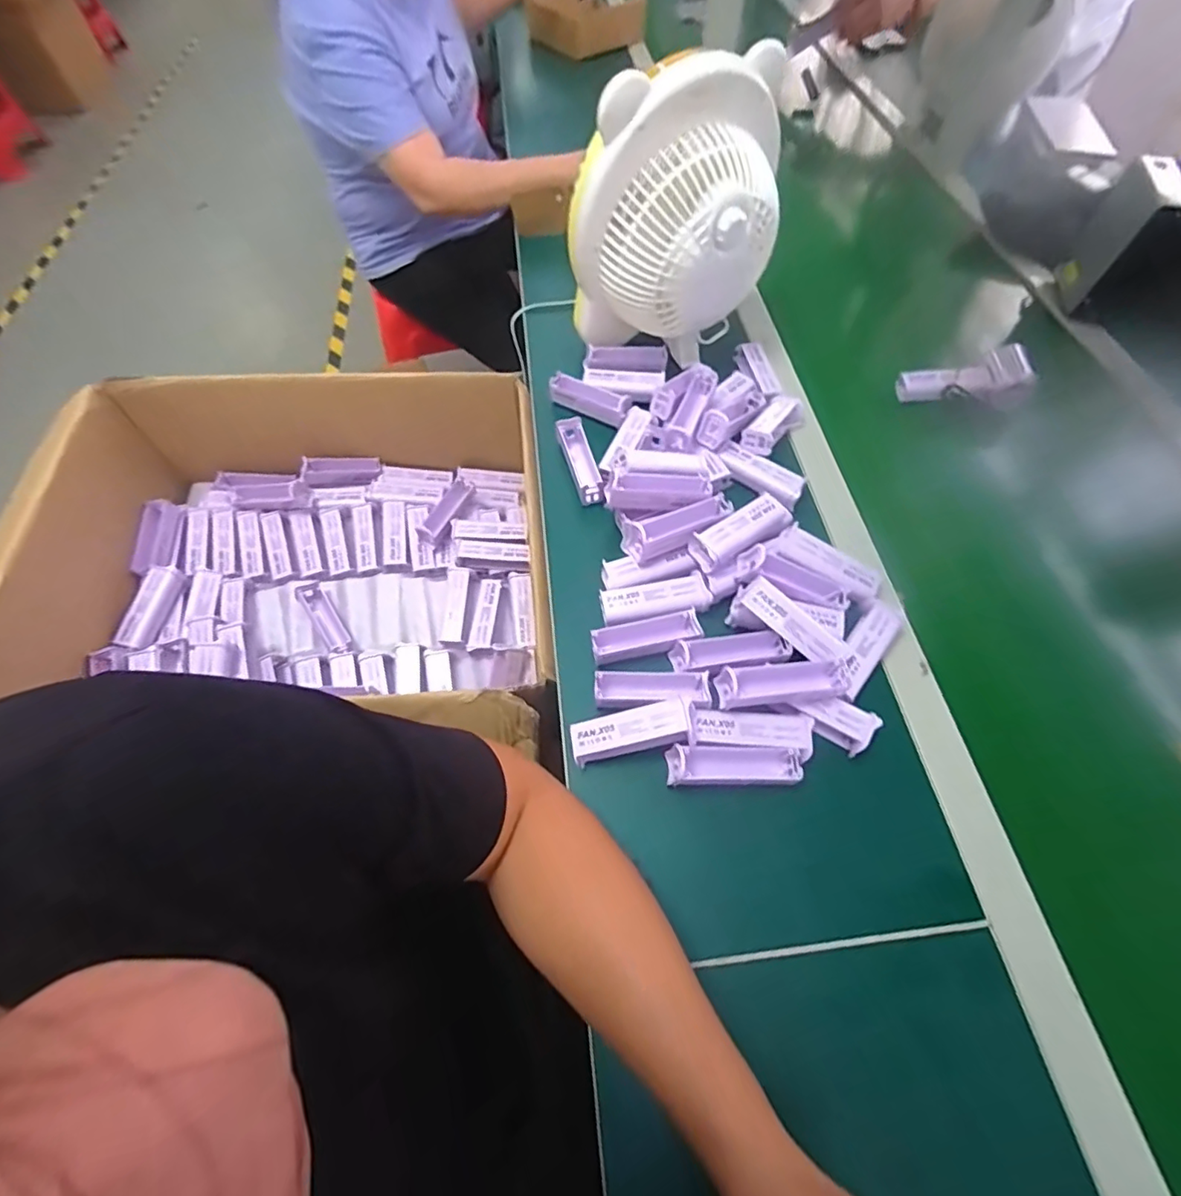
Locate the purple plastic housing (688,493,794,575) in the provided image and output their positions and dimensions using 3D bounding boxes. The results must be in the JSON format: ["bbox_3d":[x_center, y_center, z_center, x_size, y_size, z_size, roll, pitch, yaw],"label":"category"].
[{"bbox_3d":[0.147,-0.066,0.533,0.103,0.023,0.036,-27,63,-15],"label":"purple plastic housing"}]

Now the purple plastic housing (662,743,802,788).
[{"bbox_3d":[0.115,0.137,0.449,0.101,0.031,0.029,3,60,1],"label":"purple plastic housing"}]

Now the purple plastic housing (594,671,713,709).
[{"bbox_3d":[0.052,0.082,0.481,0.096,0.027,0.028,3,60,1],"label":"purple plastic housing"}]

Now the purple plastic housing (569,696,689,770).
[{"bbox_3d":[0.033,0.110,0.454,0.096,0.026,0.030,-19,59,12],"label":"purple plastic housing"}]

